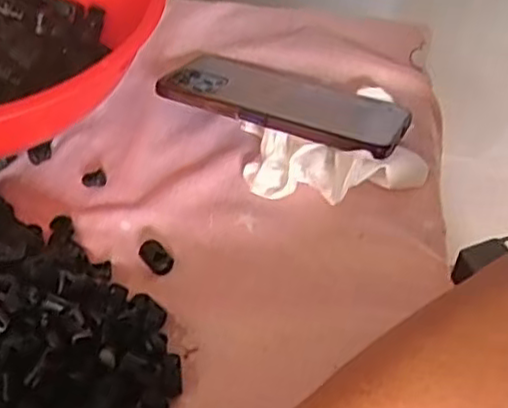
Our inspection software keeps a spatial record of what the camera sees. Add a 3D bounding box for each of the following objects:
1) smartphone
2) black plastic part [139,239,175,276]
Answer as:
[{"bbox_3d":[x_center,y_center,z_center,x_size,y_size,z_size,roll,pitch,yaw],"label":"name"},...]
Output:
[{"bbox_3d":[0.023,-0.073,0.490,0.165,0.012,0.086,20,33,17],"label":"smartphone"},{"bbox_3d":[-0.056,0.029,0.402,0.013,0.010,0.021,-34,57,-29],"label":"black plastic part"}]

